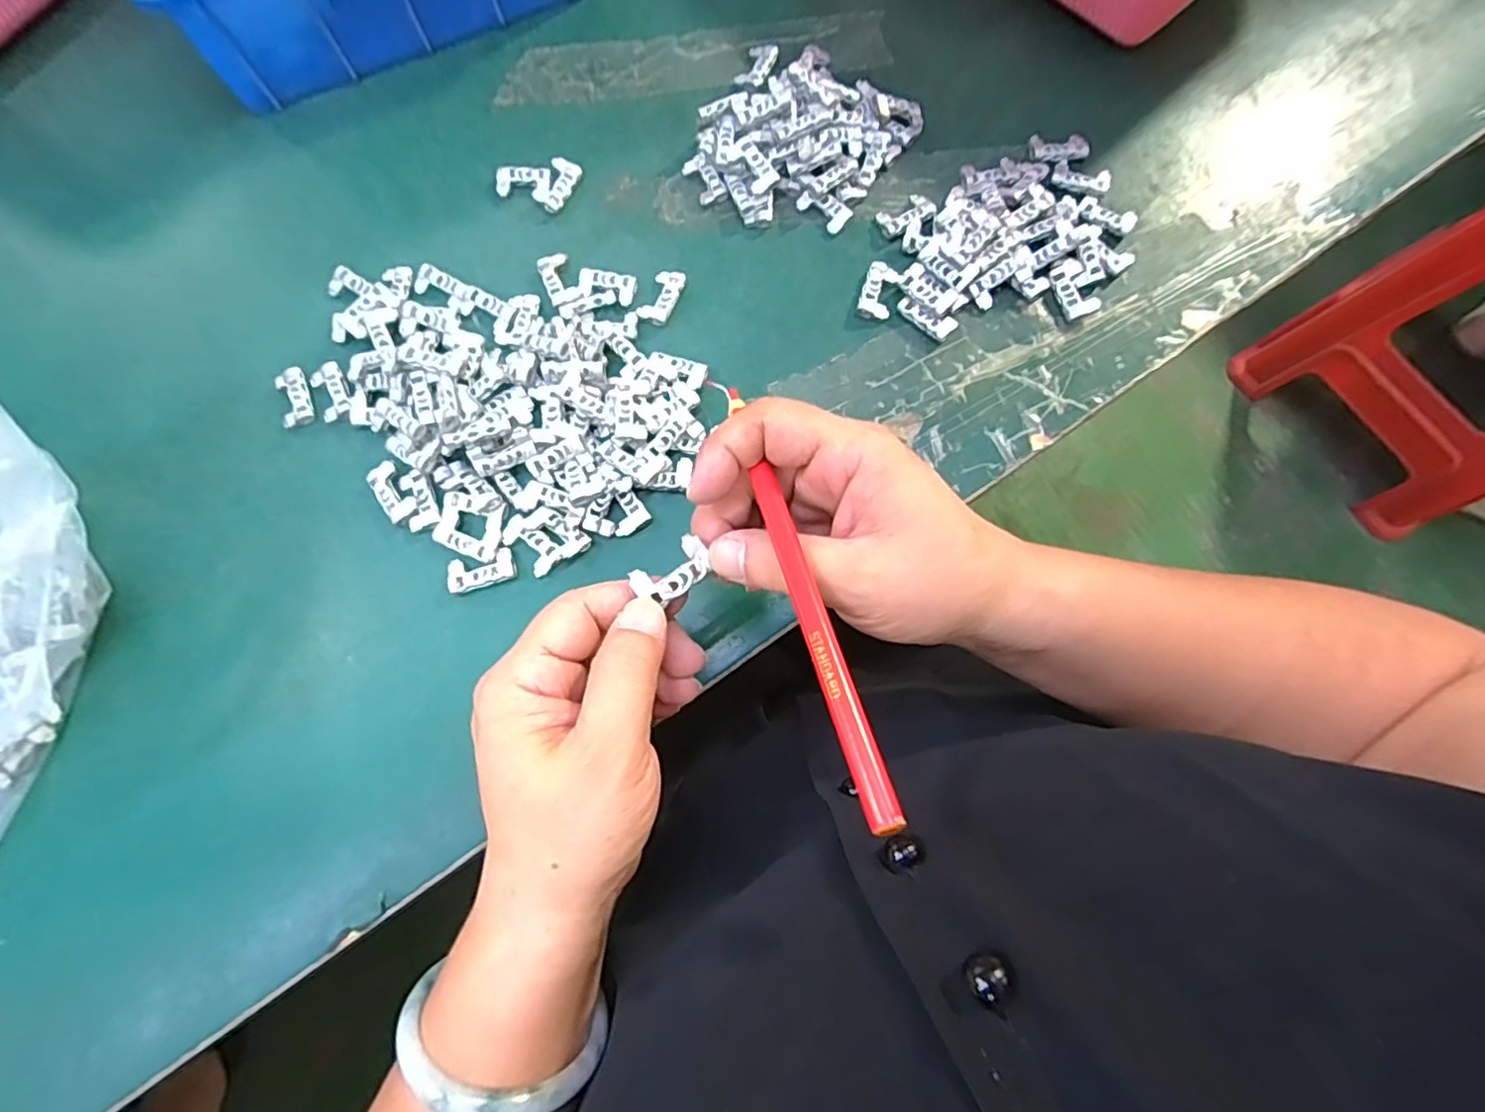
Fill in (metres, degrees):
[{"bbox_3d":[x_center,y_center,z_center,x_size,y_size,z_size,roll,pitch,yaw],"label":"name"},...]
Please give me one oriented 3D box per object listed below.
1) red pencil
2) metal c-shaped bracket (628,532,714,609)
[{"bbox_3d":[0.017,0.005,0.203,0.009,0.004,0.158,-15,58,-4],"label":"red pencil"},{"bbox_3d":[-0.024,0.006,0.228,0.026,0.005,0.016,-38,79,-8],"label":"metal c-shaped bracket"}]

